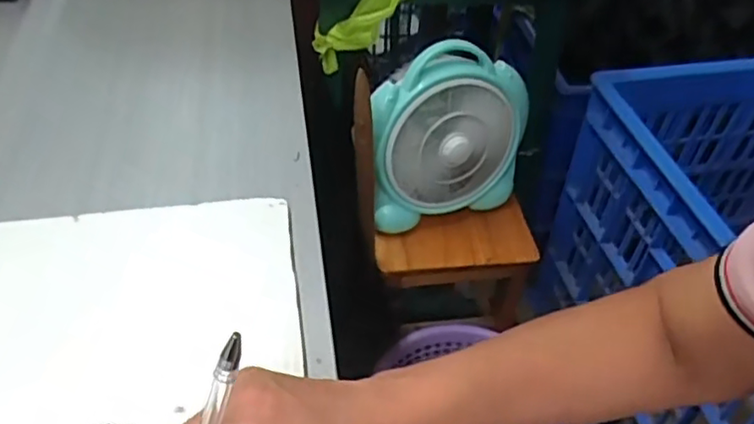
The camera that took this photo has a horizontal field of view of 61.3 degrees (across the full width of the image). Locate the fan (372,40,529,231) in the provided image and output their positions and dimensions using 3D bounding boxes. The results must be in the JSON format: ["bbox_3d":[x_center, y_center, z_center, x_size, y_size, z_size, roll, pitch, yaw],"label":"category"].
[{"bbox_3d":[0.098,-0.092,0.846,0.220,0.225,0.078,-6,46,-10],"label":"fan"}]

